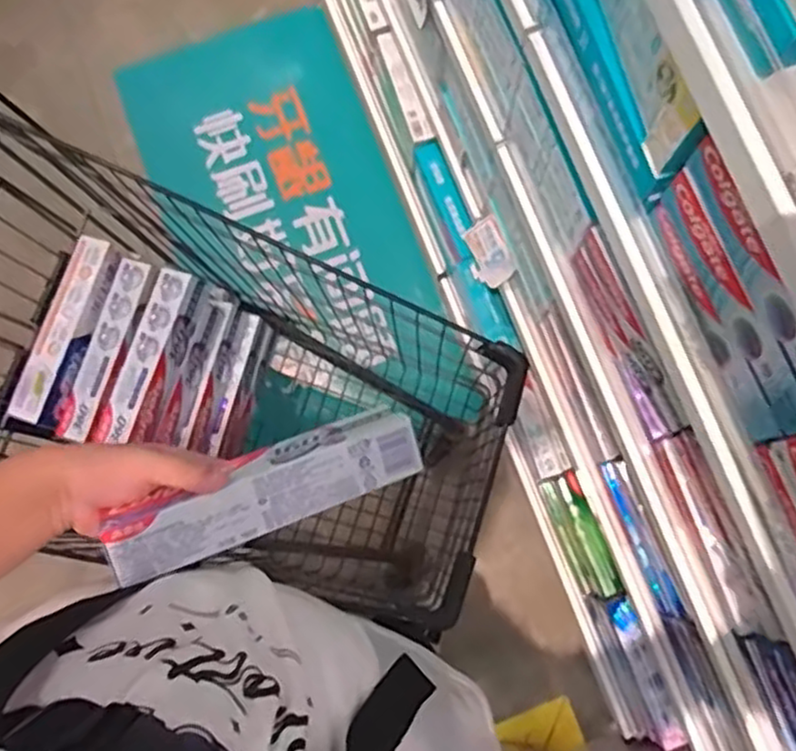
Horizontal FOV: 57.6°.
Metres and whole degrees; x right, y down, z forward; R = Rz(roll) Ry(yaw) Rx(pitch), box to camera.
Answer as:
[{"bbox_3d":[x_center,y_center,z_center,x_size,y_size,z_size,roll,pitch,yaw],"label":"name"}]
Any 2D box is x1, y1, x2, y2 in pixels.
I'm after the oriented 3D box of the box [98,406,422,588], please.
[{"bbox_3d":[-0.094,0.083,0.522,0.218,0.039,0.052,-22,101,-18],"label":"box"}]

